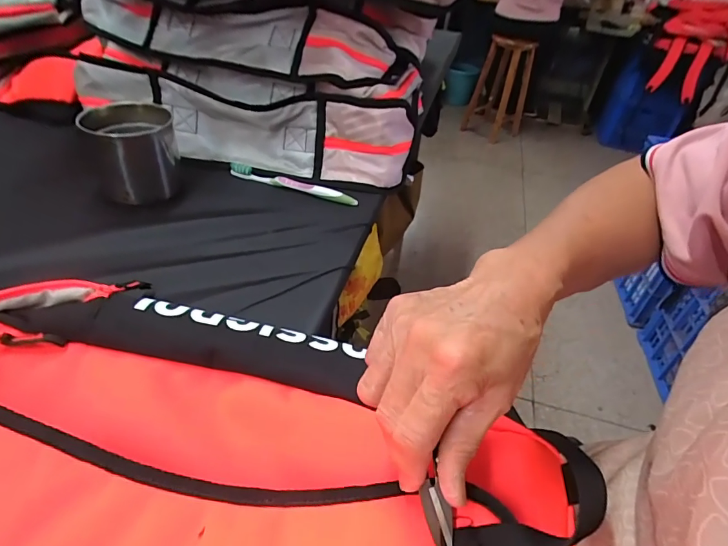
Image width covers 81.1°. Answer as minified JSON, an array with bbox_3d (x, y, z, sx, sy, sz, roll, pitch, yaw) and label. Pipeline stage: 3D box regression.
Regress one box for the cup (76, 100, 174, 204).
[{"bbox_3d":[-0.286,-0.150,0.533,0.094,0.097,0.094,5,39,-4],"label":"cup"}]

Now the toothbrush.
[{"bbox_3d":[-0.099,-0.124,0.589,0.187,0.017,0.023,16,40,10],"label":"toothbrush"}]

